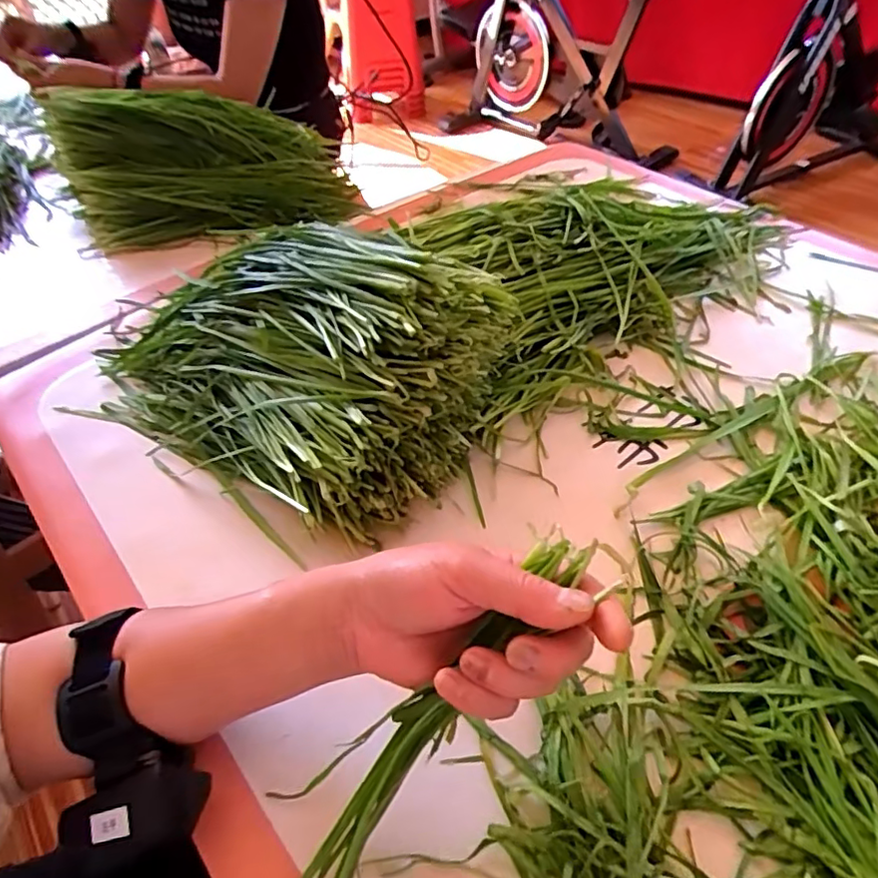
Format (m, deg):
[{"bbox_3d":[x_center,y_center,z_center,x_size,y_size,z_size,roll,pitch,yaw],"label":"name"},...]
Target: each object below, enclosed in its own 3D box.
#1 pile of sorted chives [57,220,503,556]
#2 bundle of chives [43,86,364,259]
[{"bbox_3d":[-0.131,-0.070,0.453,0.319,0.136,0.174,18,50,20],"label":"pile of sorted chives"},{"bbox_3d":[-0.284,-0.342,0.721,0.330,0.125,0.183,-12,47,-7],"label":"bundle of chives"}]

